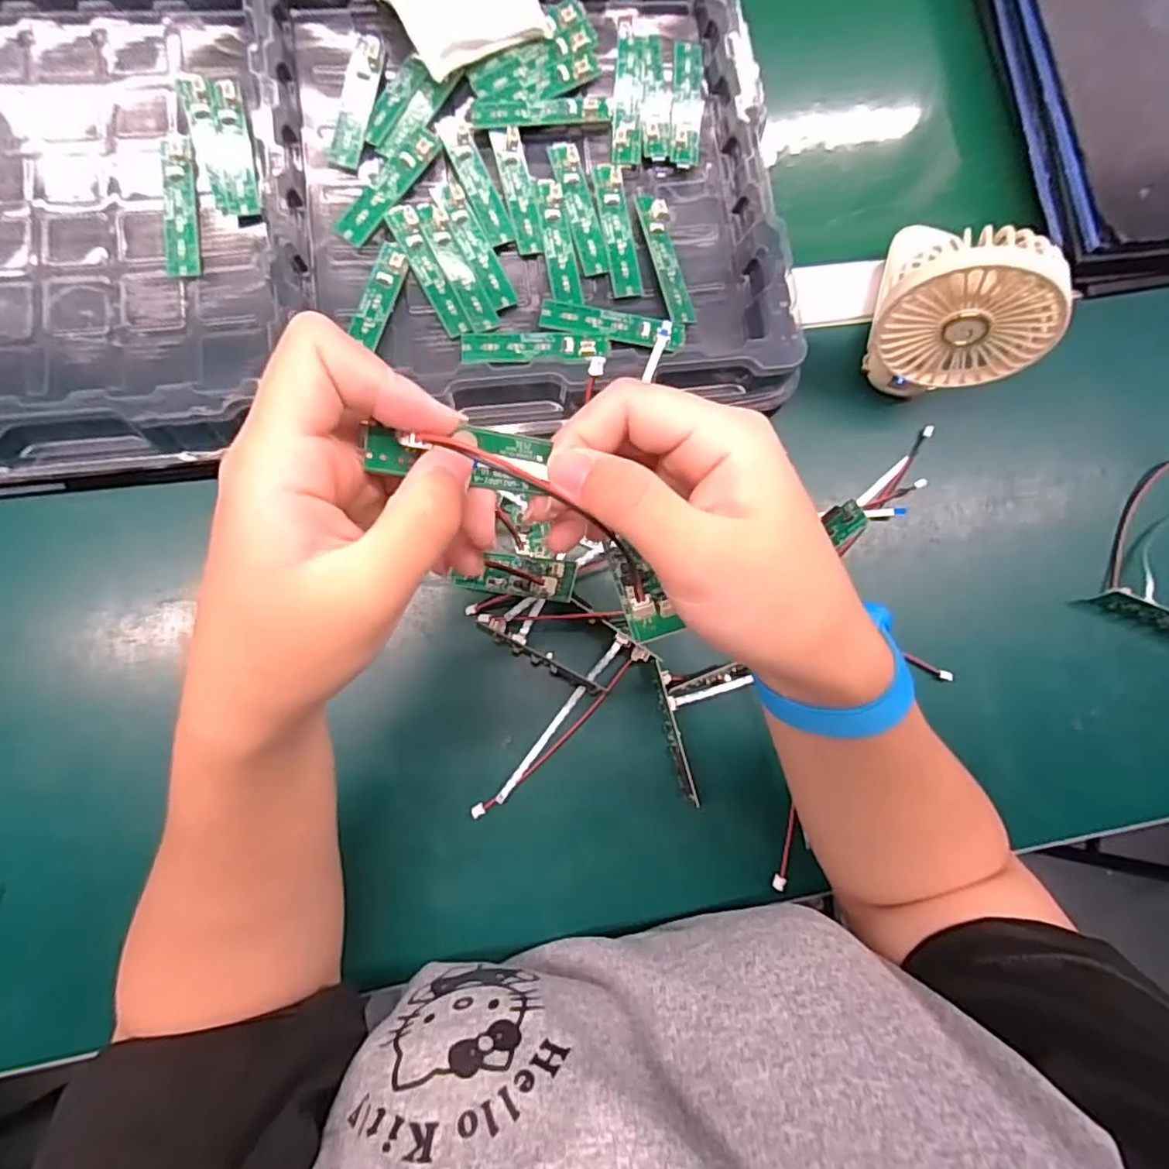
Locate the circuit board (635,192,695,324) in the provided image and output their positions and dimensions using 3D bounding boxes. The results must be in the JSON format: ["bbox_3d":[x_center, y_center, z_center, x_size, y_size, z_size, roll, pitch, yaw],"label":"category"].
[{"bbox_3d":[0.050,-0.195,0.369,0.020,0.007,0.081,-11,83,-22],"label":"circuit board"}]

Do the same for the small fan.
[{"bbox_3d":[0.199,-0.146,0.352,0.090,0.119,0.046,6,84,-3],"label":"small fan"}]

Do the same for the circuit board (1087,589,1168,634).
[{"bbox_3d":[0.365,0.021,0.392,0.079,0.021,0.008,22,63,1],"label":"circuit board"}]

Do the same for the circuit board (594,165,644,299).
[{"bbox_3d":[0.020,-0.211,0.370,0.017,0.004,0.080,-9,83,-6],"label":"circuit board"}]

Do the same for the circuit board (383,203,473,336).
[{"bbox_3d":[-0.089,-0.180,0.356,0.017,0.004,0.082,-28,85,-8],"label":"circuit board"}]

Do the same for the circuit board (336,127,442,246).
[{"bbox_3d":[-0.113,-0.232,0.359,0.018,0.004,0.084,32,80,0],"label":"circuit board"}]

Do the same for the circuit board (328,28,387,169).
[{"bbox_3d":[-0.133,-0.285,0.364,0.020,0.004,0.085,8,81,-4],"label":"circuit board"}]

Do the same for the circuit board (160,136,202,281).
[{"bbox_3d":[-0.227,-0.212,0.348,0.017,0.004,0.080,-8,83,-6],"label":"circuit board"}]

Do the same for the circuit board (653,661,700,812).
[{"bbox_3d":[0.050,0.084,0.351,0.008,0.017,0.079,-15,85,-5],"label":"circuit board"}]

